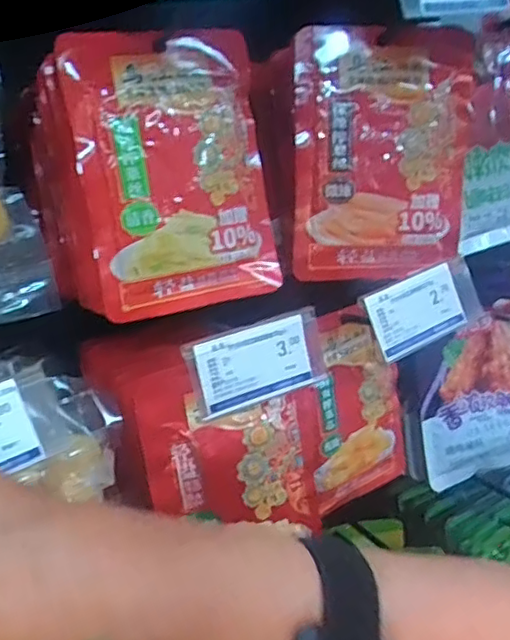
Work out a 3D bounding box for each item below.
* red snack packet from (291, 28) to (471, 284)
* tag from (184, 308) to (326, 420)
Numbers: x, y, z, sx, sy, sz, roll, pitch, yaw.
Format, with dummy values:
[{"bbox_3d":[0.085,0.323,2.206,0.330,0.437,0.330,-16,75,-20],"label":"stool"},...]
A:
[{"bbox_3d":[0.082,-0.112,0.407,0.119,0.149,0.018,-7,15,-1],"label":"red snack packet"},{"bbox_3d":[0.003,0.023,0.337,0.077,0.042,0.010,-15,18,-28],"label":"tag"}]

